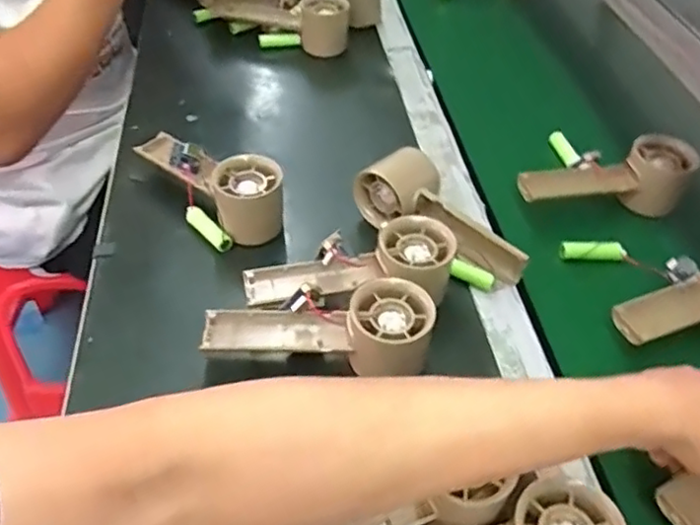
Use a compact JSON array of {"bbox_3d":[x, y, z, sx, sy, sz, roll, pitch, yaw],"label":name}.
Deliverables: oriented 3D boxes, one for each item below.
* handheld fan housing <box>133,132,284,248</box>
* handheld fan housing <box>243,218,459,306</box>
[{"bbox_3d":[-0.123,-0.075,0.567,0.160,0.063,0.057,34,53,27],"label":"handheld fan housing"},{"bbox_3d":[0.002,0.013,0.484,0.157,0.051,0.060,-11,47,-13],"label":"handheld fan housing"}]

